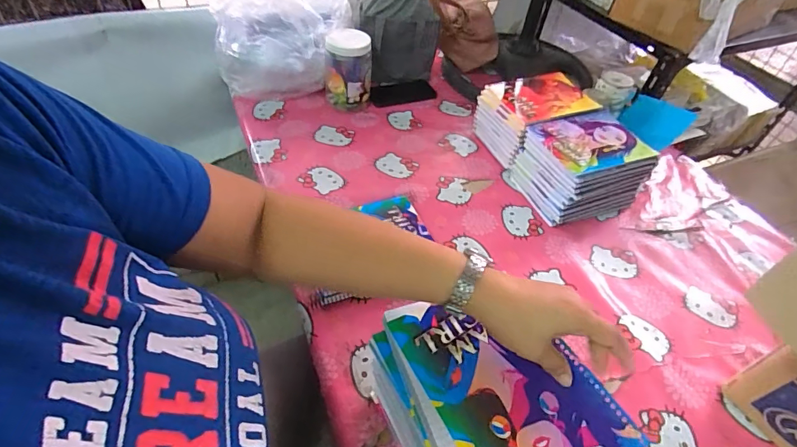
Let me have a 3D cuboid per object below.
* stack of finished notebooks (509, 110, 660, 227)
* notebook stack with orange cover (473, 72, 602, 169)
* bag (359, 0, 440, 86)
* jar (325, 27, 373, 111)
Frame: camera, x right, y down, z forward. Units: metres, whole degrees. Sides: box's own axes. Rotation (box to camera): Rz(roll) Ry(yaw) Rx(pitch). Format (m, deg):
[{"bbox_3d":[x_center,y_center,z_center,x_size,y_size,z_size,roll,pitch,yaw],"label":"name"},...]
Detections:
[{"bbox_3d":[0.350,-0.109,0.847,0.203,0.117,0.169,-12,49,-17],"label":"stack of finished notebooks"},{"bbox_3d":[0.294,-0.229,0.946,0.203,0.123,0.149,-16,51,-21],"label":"notebook stack with orange cover"},{"bbox_3d":[0.001,-0.473,1.062,0.184,0.231,0.129,2,47,-5],"label":"bag"},{"bbox_3d":[-0.113,-0.338,0.977,0.100,0.152,0.084,-2,47,-8],"label":"jar"}]

